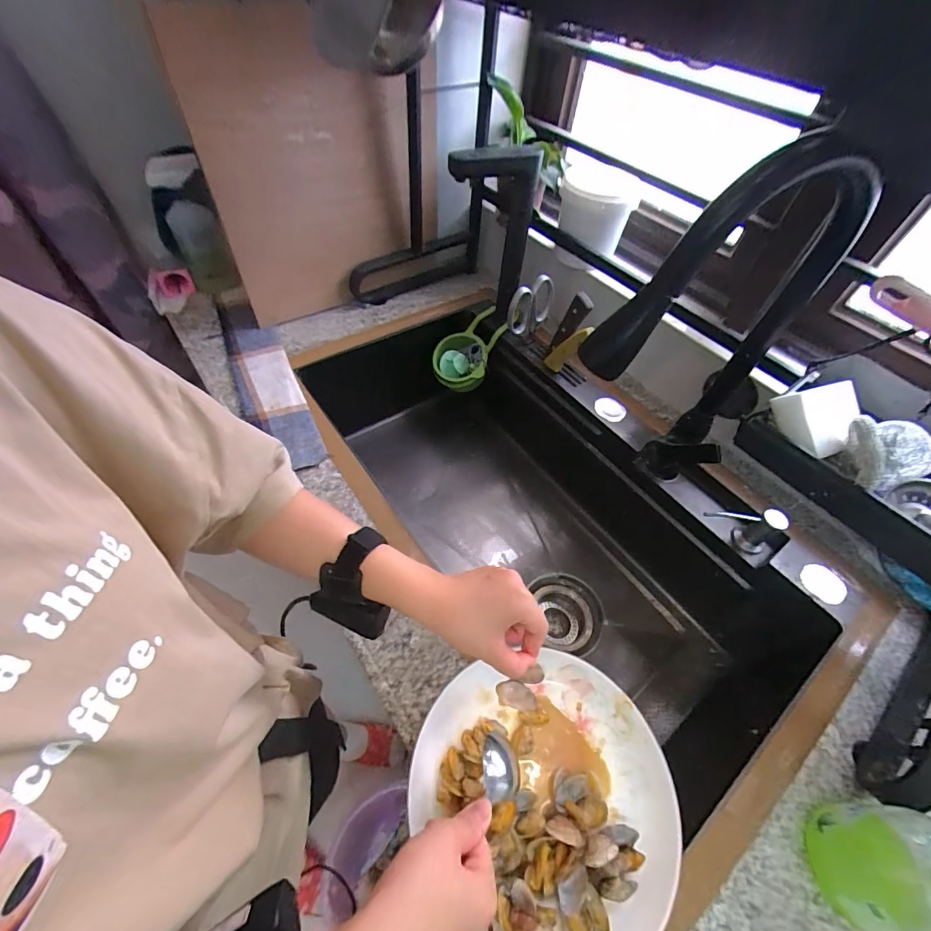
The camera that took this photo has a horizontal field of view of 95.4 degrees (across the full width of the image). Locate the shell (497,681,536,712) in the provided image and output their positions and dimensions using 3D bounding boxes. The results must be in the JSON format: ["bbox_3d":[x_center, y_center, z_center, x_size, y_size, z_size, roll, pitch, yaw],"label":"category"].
[{"bbox_3d":[0.043,0.196,0.359,0.034,0.005,0.019,11,53,3],"label":"shell"}]

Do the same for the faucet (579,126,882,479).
[{"bbox_3d":[0.238,-0.095,0.440,0.256,0.383,0.077,-13,54,-13],"label":"faucet"}]

